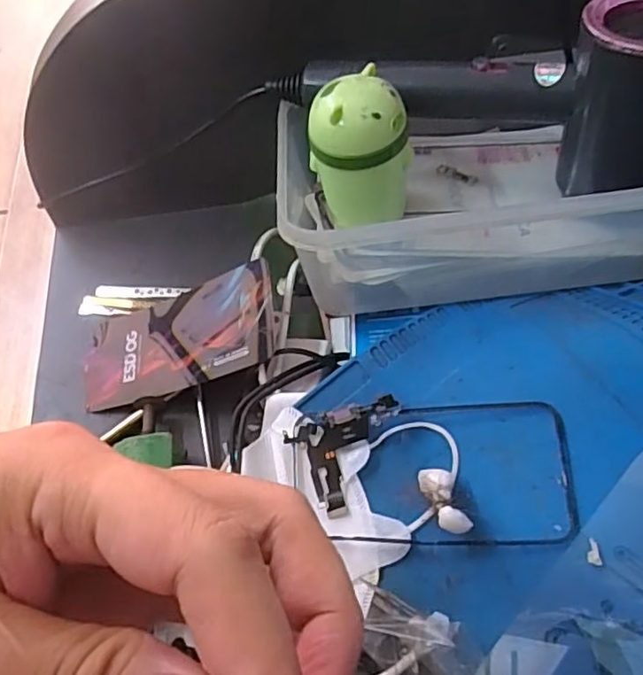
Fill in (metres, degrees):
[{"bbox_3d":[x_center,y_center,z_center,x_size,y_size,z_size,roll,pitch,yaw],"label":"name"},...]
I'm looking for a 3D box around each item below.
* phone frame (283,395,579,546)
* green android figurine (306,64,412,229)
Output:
[{"bbox_3d":[0.056,0.073,0.343,0.154,0.008,0.077,-4,75,14],"label":"phone frame"},{"bbox_3d":[0.022,-0.103,0.359,0.054,0.081,0.043,-3,57,2],"label":"green android figurine"}]

